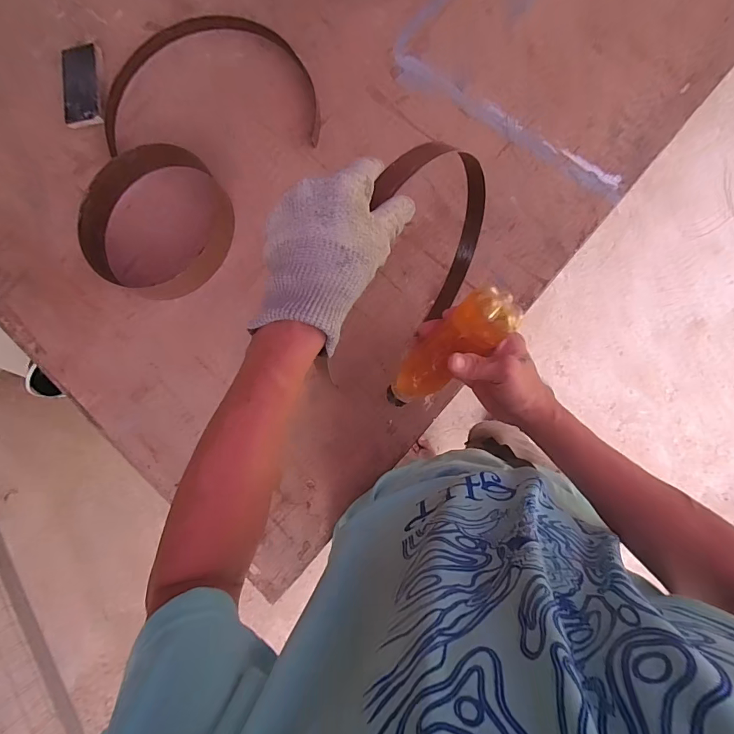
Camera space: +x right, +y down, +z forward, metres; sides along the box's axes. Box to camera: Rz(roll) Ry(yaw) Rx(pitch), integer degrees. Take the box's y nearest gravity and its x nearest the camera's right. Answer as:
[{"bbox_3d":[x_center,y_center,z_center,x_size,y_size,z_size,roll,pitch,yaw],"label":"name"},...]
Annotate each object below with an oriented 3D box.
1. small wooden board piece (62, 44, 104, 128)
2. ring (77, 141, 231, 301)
[{"bbox_3d":[-0.476,-0.469,0.666,0.066,0.015,0.146,-11,82,4],"label":"small wooden board piece"},{"bbox_3d":[-0.314,-0.215,0.596,0.210,0.051,0.213,-1,83,5],"label":"ring"}]

